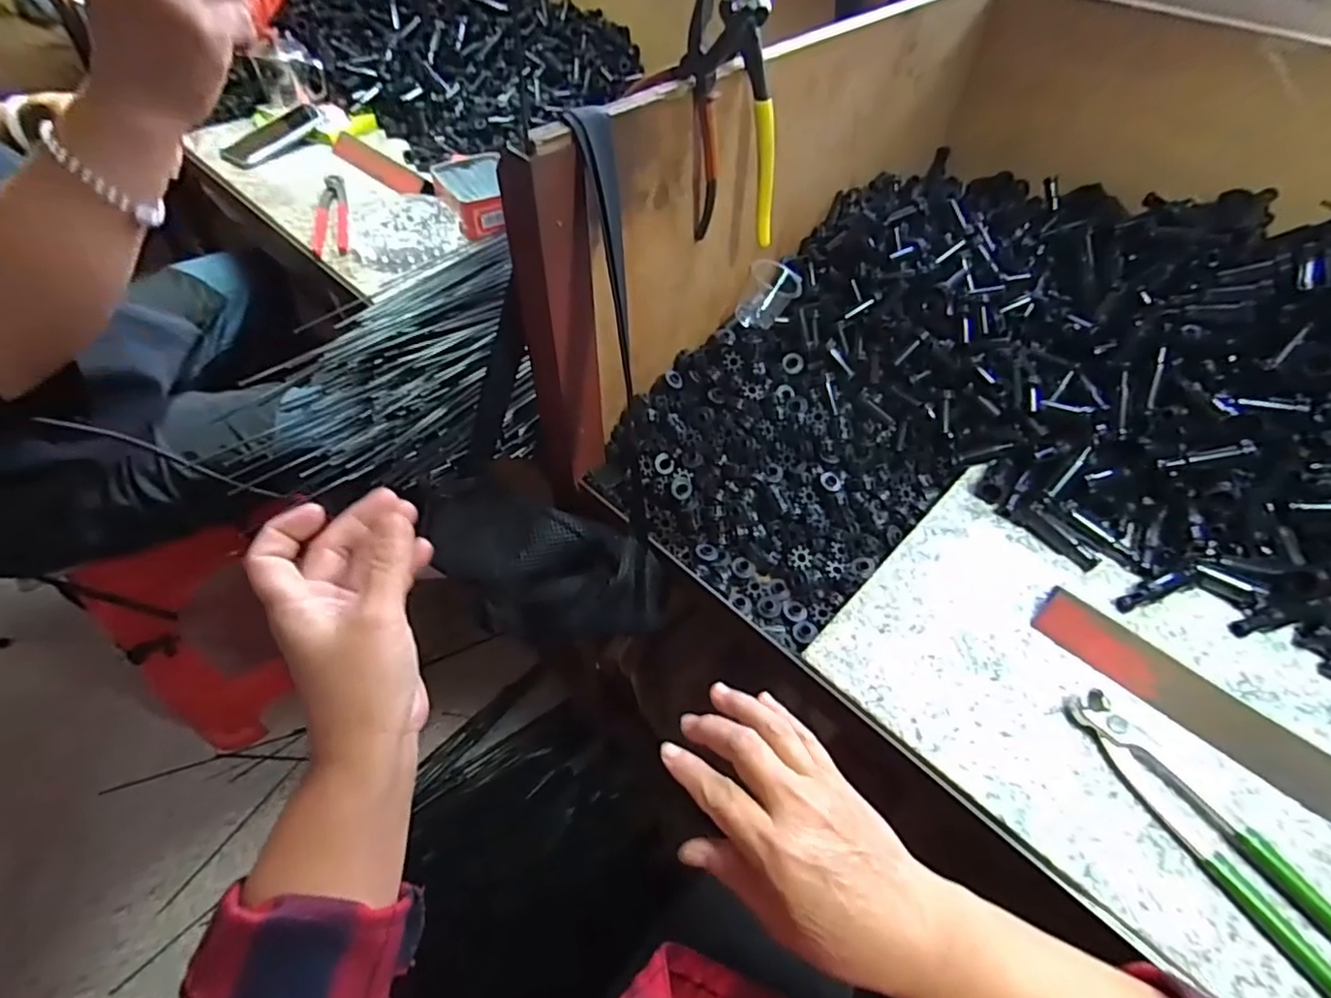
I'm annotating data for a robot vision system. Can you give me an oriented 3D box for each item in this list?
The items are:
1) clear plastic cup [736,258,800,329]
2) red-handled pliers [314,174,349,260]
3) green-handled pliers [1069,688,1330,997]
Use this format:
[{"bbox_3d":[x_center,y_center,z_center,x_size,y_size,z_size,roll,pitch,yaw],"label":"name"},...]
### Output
[{"bbox_3d":[0.093,-0.188,0.583,0.046,0.039,0.062,39,86,19],"label":"clear plastic cup"},{"bbox_3d":[-0.446,-0.380,0.826,0.045,0.014,0.198,-15,53,-14],"label":"red-handled pliers"},{"bbox_3d":[0.333,0.202,0.369,0.042,0.017,0.196,-21,55,-18],"label":"green-handled pliers"}]

